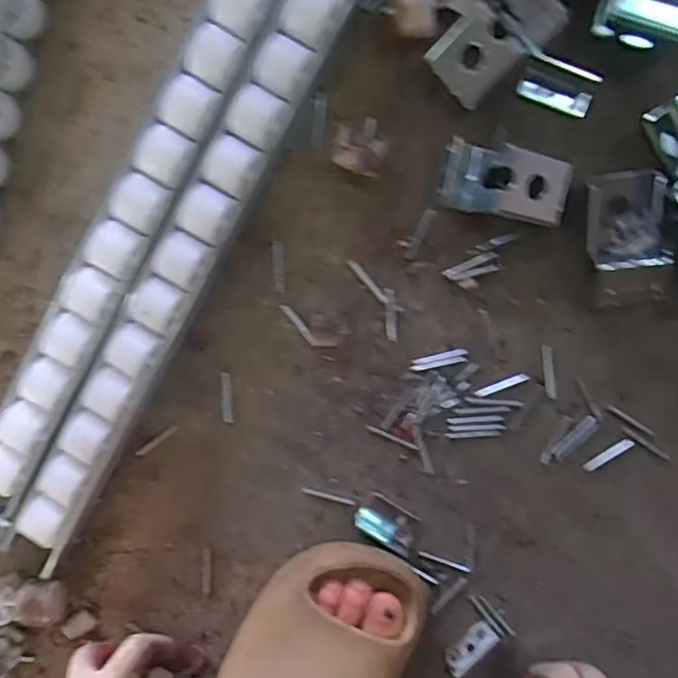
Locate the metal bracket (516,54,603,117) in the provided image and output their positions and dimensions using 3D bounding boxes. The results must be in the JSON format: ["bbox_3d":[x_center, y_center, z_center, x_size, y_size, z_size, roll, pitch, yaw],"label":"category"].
[{"bbox_3d":[0.148,-0.171,0.418,0.047,0.014,0.027,25,96,1],"label":"metal bracket"}]

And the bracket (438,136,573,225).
[{"bbox_3d":[0.111,-0.104,0.417,0.083,0.035,0.043,15,96,3],"label":"bracket"}]

